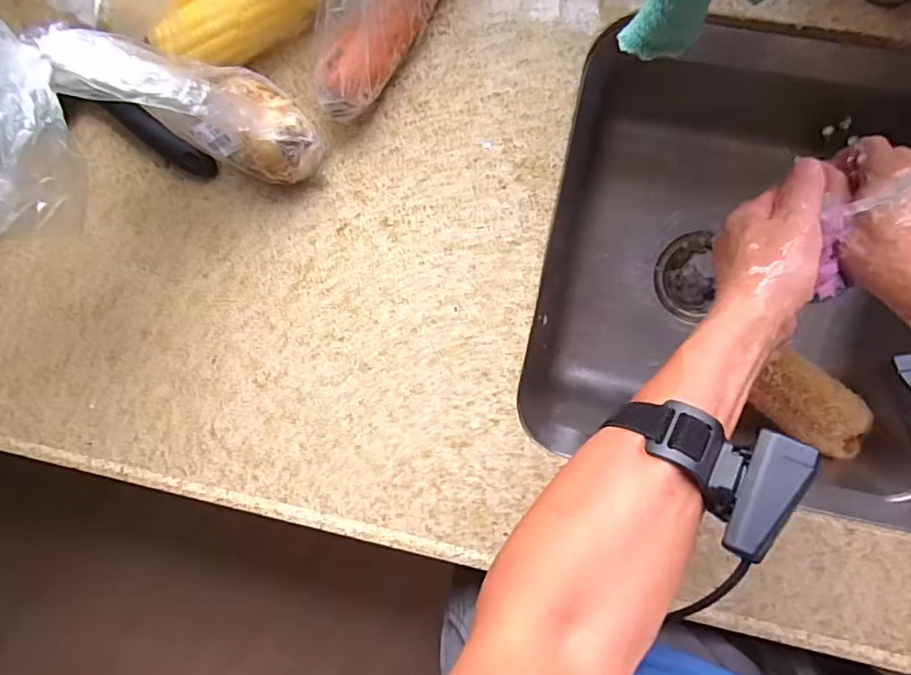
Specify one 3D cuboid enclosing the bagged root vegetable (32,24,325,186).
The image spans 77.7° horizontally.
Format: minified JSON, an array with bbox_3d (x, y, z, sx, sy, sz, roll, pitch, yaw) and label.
[{"bbox_3d":[-0.187,-0.174,0.412,0.076,0.189,0.071,25,99,35],"label":"bagged root vegetable"}]

